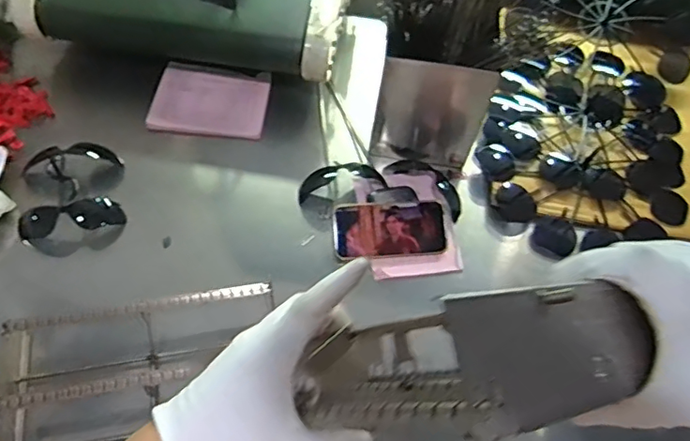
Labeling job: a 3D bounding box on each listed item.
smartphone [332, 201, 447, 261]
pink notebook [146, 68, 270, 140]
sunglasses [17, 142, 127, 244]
[{"bbox_3d":[0.063,0.013,0.760,0.153,0.016,0.074,-2,84,-5],"label":"smartphone"},{"bbox_3d":[-0.215,-0.188,0.877,0.174,0.012,0.125,6,58,-1],"label":"pink notebook"},{"bbox_3d":[-0.386,-0.052,0.764,0.136,0.053,0.155,-9,60,-10],"label":"sunglasses"}]

